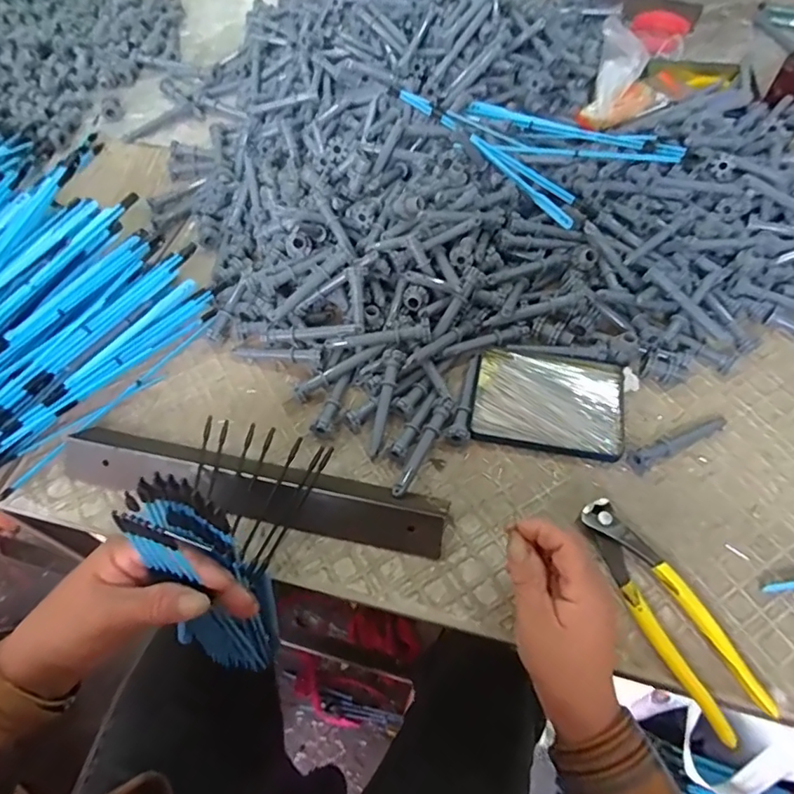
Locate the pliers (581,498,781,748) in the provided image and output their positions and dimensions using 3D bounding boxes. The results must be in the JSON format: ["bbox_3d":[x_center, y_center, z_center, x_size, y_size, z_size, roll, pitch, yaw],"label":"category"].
[{"bbox_3d":[0.192,0.148,0.390,0.046,0.016,0.165,-23,61,-12],"label":"pliers"}]

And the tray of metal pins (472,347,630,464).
[{"bbox_3d":[0.135,0.003,0.489,0.131,0.012,0.097,9,59,7],"label":"tray of metal pins"}]

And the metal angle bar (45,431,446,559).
[{"bbox_3d":[-0.122,0.076,0.435,0.319,0.026,0.043,9,59,7],"label":"metal angle bar"}]

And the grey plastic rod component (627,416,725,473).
[{"bbox_3d":[0.240,0.034,0.460,0.099,0.016,0.016,-24,61,-13],"label":"grey plastic rod component"}]

